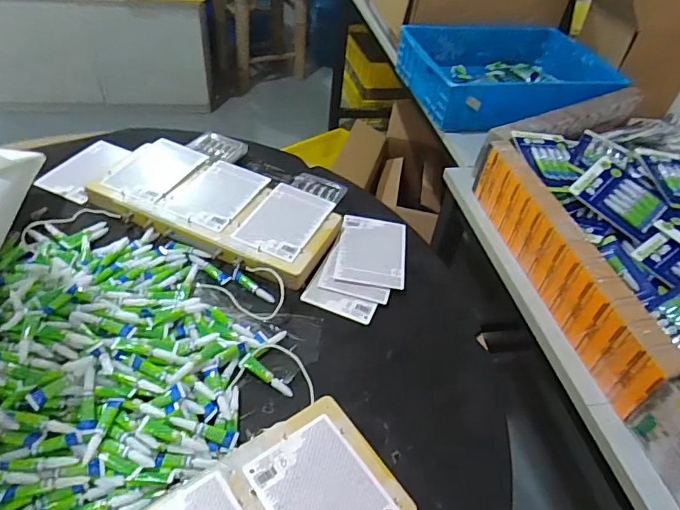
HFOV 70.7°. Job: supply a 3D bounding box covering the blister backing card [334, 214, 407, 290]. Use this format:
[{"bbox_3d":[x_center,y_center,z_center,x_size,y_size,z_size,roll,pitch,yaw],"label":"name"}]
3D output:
[{"bbox_3d":[0.057,-0.010,0.840,0.116,0.005,0.169,8,44,1],"label":"blister backing card"}]

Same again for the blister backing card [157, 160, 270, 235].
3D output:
[{"bbox_3d":[-0.219,-0.114,0.857,0.130,0.004,0.169,20,45,13],"label":"blister backing card"}]

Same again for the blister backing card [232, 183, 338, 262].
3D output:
[{"bbox_3d":[-0.091,-0.064,0.824,0.114,0.005,0.167,21,46,14],"label":"blister backing card"}]

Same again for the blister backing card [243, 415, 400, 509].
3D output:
[{"bbox_3d":[-0.012,0.266,0.515,0.113,0.006,0.169,-25,52,-29],"label":"blister backing card"}]

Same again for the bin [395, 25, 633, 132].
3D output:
[{"bbox_3d":[0.450,-0.479,1.288,0.506,0.114,0.406,-7,46,-14],"label":"bin"}]

